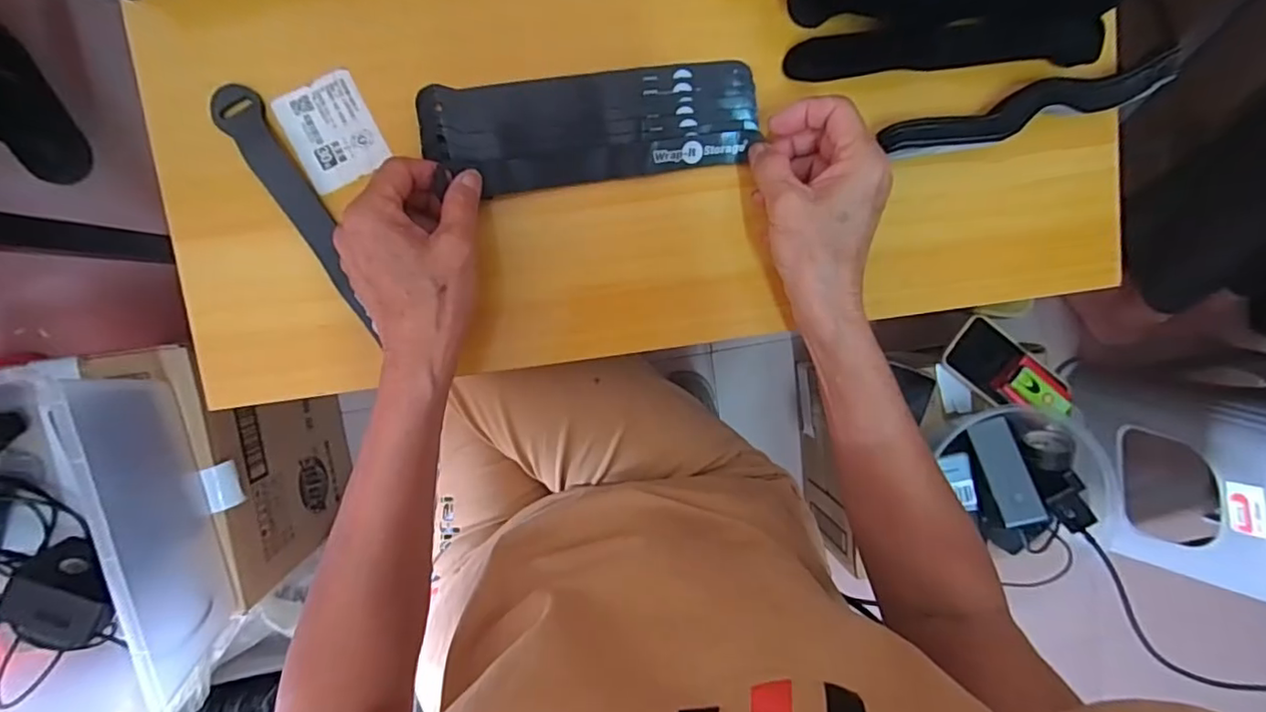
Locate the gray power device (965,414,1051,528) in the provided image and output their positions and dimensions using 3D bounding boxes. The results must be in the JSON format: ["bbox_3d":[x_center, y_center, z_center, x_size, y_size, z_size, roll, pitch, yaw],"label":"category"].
[{"bbox_3d":[0.435,0.134,0.662,0.046,0.017,0.121,-12,74,-3],"label":"gray power device"}]

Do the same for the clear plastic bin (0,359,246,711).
[{"bbox_3d":[-0.533,0.179,0.493,0.300,0.156,0.323,-13,98,-3],"label":"clear plastic bin"}]

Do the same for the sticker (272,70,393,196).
[{"bbox_3d":[-0.177,-0.133,0.338,0.048,0.004,0.059,-27,97,-5],"label":"sticker"}]

